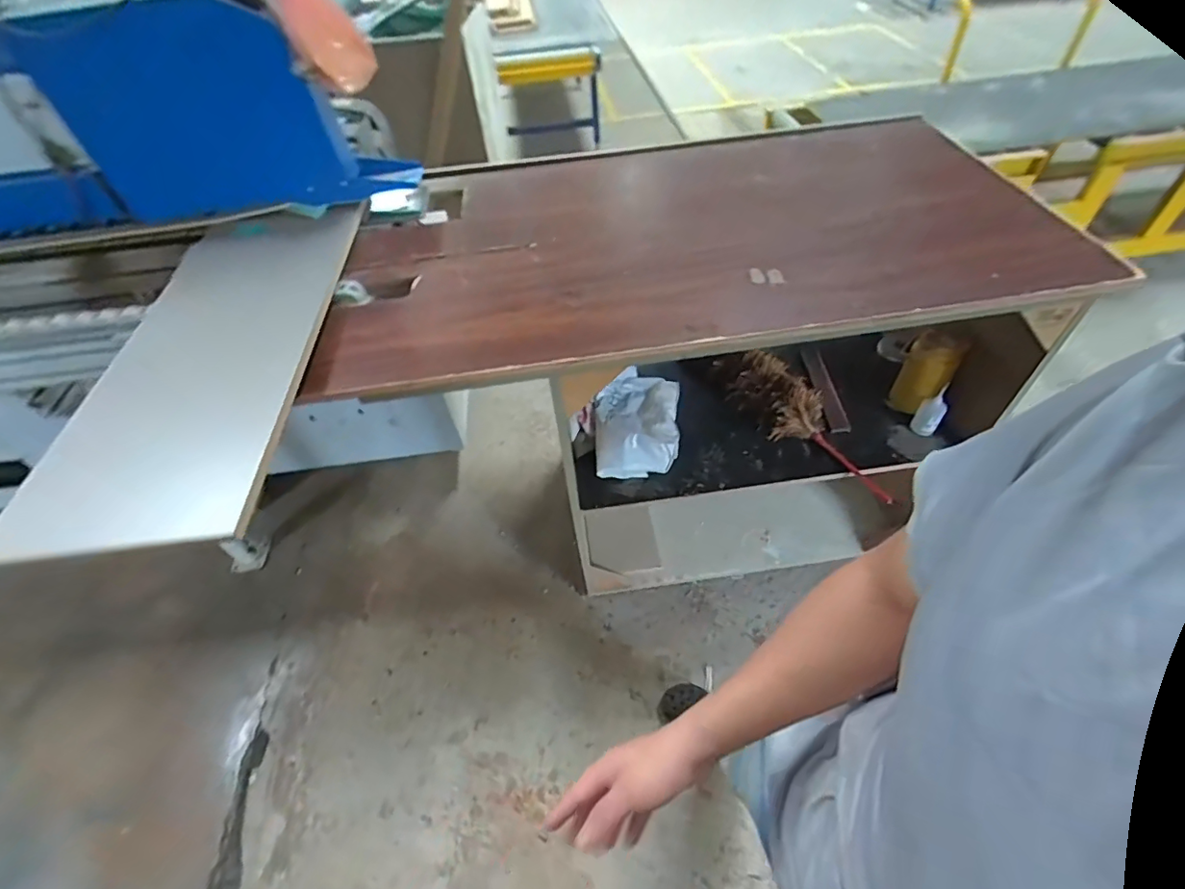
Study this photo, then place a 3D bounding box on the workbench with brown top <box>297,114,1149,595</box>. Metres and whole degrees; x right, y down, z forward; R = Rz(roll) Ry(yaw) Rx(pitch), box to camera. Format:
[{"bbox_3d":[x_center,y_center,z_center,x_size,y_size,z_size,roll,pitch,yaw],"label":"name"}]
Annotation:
[{"bbox_3d":[0.216,-0.162,1.375,1.323,0.874,0.721,-5,53,1],"label":"workbench with brown top"}]

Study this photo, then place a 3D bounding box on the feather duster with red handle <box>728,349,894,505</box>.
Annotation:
[{"bbox_3d":[0.491,-0.060,1.227,0.185,0.069,0.386,-35,72,-20],"label":"feather duster with red handle"}]

